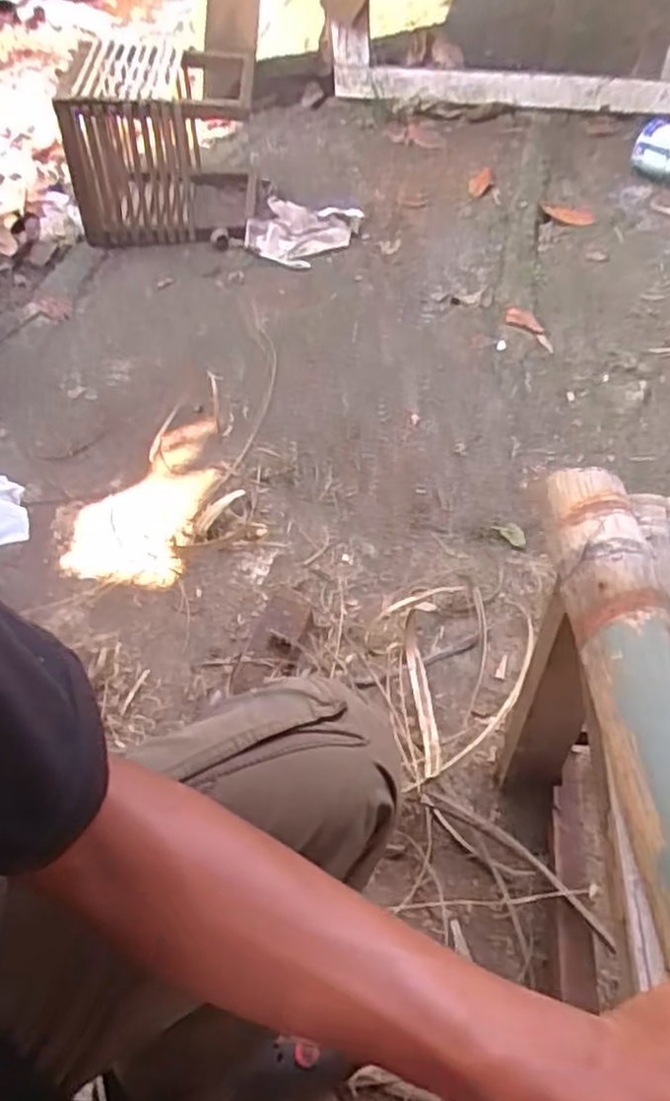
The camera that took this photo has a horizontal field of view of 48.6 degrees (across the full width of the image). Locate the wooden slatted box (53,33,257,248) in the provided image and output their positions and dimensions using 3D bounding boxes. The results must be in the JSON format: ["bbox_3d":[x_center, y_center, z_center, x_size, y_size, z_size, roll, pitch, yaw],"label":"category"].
[{"bbox_3d":[-0.381,-0.933,1.668,0.375,0.318,0.499,-4,52,1],"label":"wooden slatted box"}]

